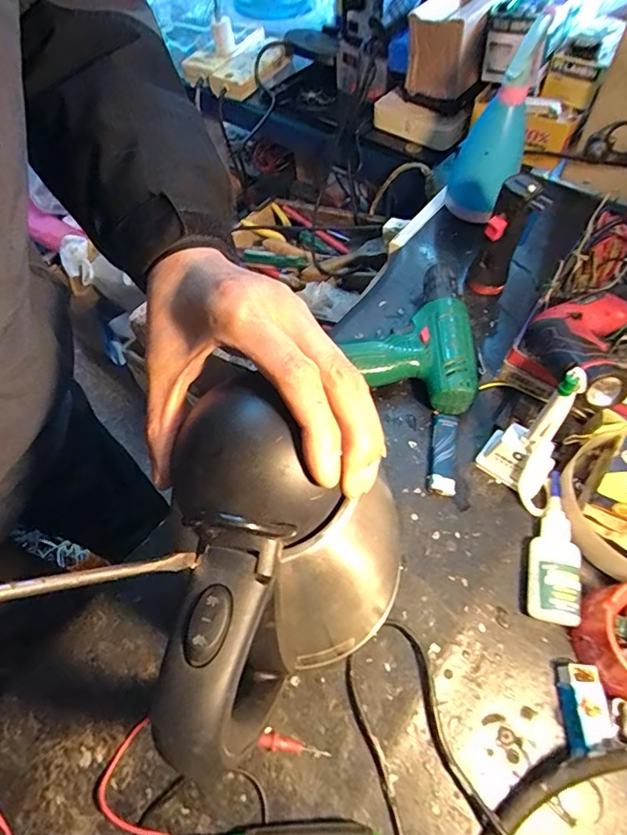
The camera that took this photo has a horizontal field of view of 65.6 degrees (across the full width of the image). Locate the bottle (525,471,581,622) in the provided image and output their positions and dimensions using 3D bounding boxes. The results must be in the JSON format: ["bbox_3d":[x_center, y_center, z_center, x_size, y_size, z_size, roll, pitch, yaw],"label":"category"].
[{"bbox_3d":[0.202,0.108,0.412,0.038,0.025,0.123,11,59,10],"label":"bottle"}]

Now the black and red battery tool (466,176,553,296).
[{"bbox_3d":[0.206,-0.188,0.527,0.038,0.135,0.048,-36,62,-19],"label":"black and red battery tool"}]

